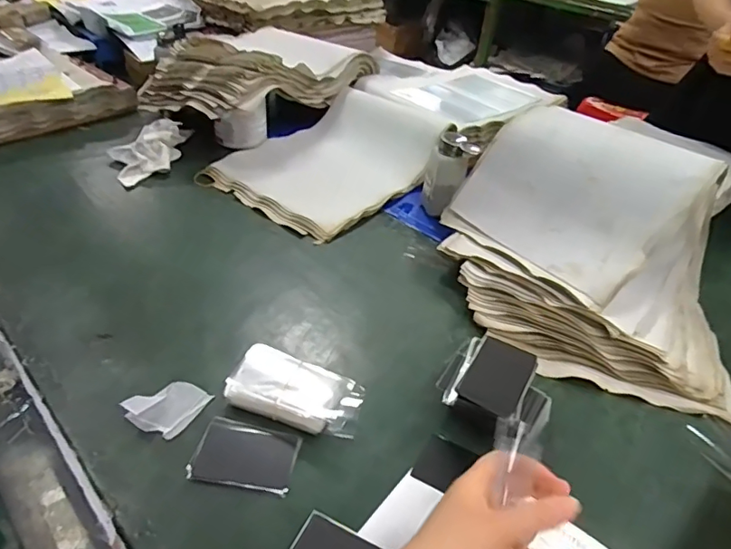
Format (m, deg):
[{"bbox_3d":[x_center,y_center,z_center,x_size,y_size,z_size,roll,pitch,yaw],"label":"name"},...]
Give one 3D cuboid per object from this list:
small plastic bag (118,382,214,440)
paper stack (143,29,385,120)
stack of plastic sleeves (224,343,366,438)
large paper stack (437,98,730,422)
[{"bbox_3d":[-0.189,0.123,0.499,0.050,0.023,0.066,25,42,23],"label":"small plastic bag"},{"bbox_3d":[-0.223,-0.432,1.063,0.306,0.103,0.439,27,43,25],"label":"paper stack"},{"bbox_3d":[-0.068,0.116,0.514,0.127,0.027,0.066,14,39,11],"label":"stack of plastic sleeves"},{"bbox_3d":[0.274,-0.035,0.636,0.344,0.170,0.302,12,38,8],"label":"large paper stack"}]

